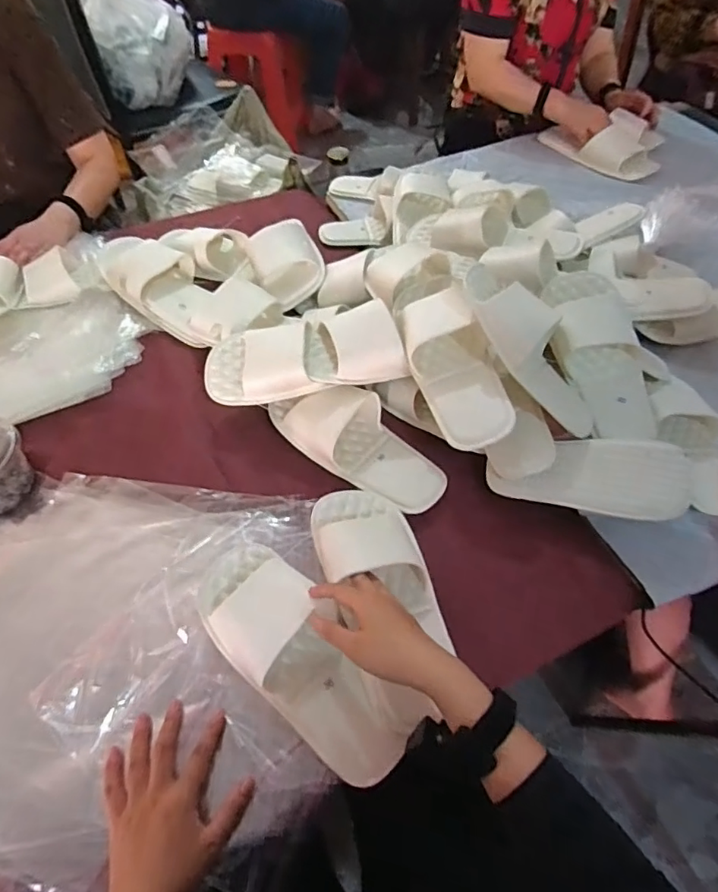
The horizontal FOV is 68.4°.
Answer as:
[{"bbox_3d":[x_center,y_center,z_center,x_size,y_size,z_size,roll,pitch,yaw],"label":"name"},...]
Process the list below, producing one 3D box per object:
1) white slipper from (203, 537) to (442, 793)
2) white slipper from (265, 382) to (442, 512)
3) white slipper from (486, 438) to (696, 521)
[{"bbox_3d":[-0.062,0.201,0.526,0.101,0.056,0.266,-39,68,-24],"label":"white slipper"},{"bbox_3d":[0.002,-0.018,0.691,0.257,0.058,0.108,30,60,20],"label":"white slipper"},{"bbox_3d":[0.278,0.037,0.651,0.228,0.037,0.090,7,81,9],"label":"white slipper"}]

